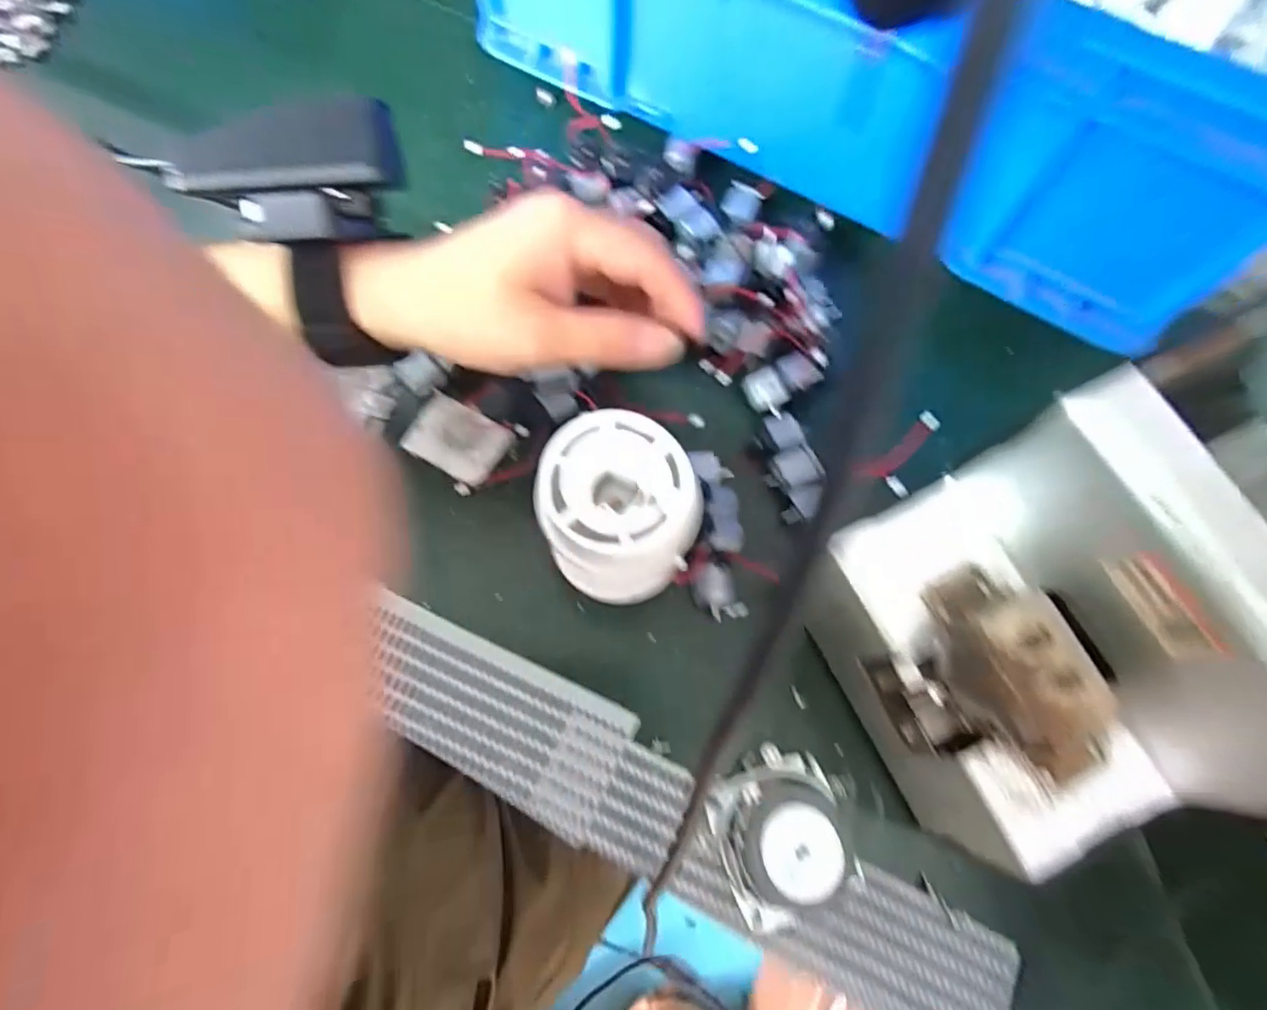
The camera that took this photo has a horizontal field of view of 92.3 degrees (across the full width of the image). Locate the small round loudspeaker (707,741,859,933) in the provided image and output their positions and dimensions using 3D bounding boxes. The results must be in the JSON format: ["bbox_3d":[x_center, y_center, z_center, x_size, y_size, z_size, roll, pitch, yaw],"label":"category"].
[{"bbox_3d":[0.062,0.136,0.249,0.052,0.031,0.062,-18,71,-8],"label":"small round loudspeaker"}]

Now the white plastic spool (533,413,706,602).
[{"bbox_3d":[-0.007,0.006,0.259,0.059,0.082,0.058,-18,71,-8],"label":"white plastic spool"}]

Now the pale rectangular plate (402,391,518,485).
[{"bbox_3d":[-0.091,-0.034,0.315,0.050,0.006,0.035,29,71,8],"label":"pale rectangular plate"}]

